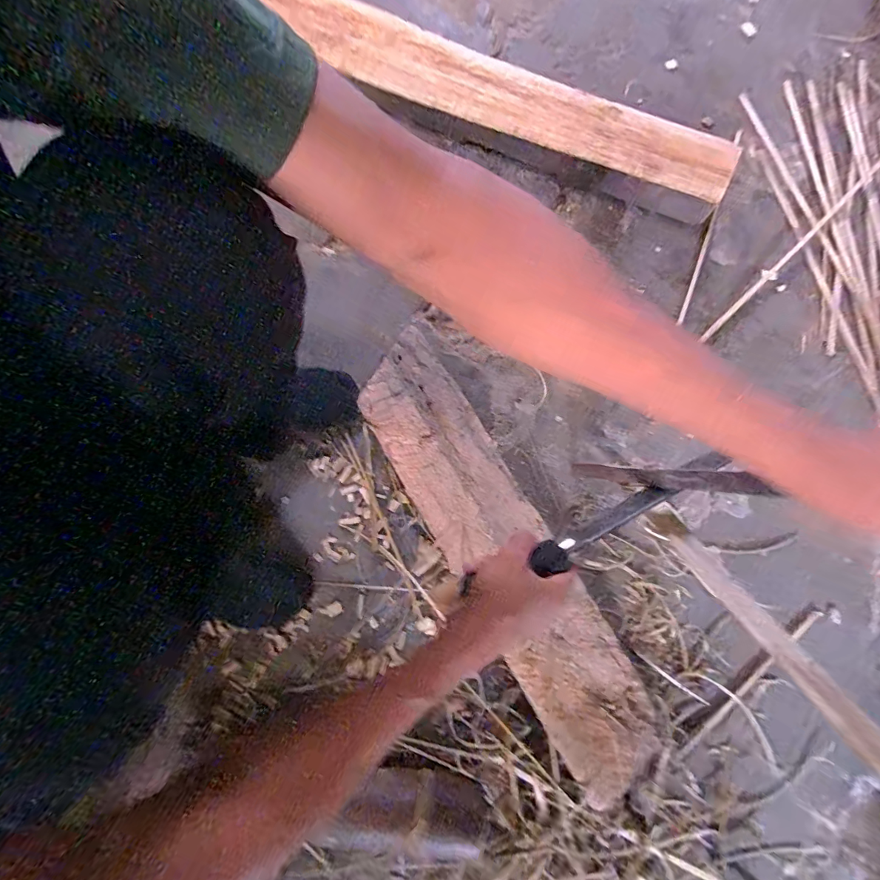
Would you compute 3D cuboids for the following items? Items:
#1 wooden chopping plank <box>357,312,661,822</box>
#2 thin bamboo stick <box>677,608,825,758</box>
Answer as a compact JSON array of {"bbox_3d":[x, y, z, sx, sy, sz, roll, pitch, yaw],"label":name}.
[{"bbox_3d":[0.069,0.130,0.528,0.116,0.051,0.542,-30,81,-7],"label":"wooden chopping plank"},{"bbox_3d":[0.369,0.285,0.526,0.247,0.010,0.016,-38,82,-7],"label":"thin bamboo stick"}]

